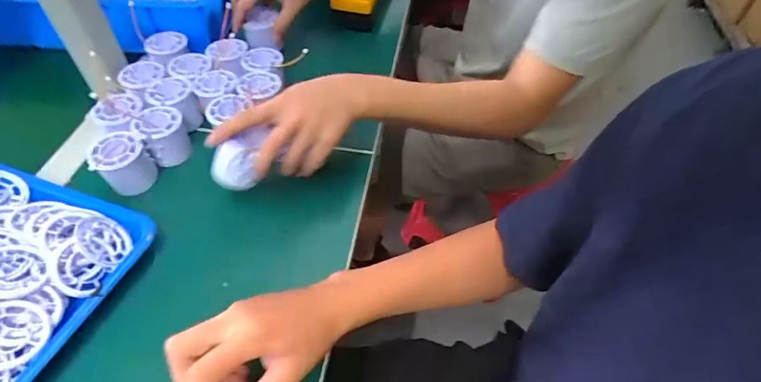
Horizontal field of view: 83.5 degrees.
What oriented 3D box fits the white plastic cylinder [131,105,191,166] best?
[{"bbox_3d":[-0.267,-0.066,0.529,0.052,0.062,0.050,1,51,-1],"label":"white plastic cylinder"}]

